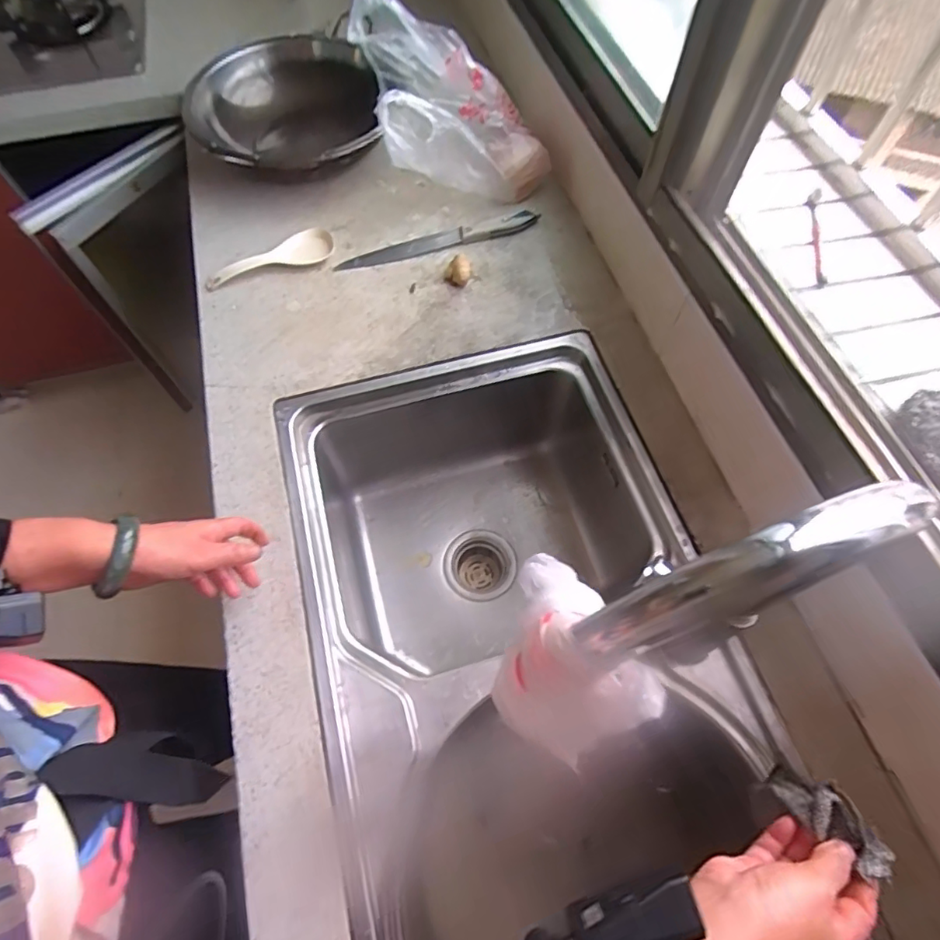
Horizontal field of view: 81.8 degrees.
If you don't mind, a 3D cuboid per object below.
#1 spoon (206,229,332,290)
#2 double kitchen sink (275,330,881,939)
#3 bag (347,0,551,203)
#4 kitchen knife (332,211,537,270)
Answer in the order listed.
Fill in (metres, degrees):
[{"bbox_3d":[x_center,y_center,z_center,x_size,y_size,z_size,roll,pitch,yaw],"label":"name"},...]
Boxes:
[{"bbox_3d":[-0.294,-0.312,0.794,0.186,0.020,0.059,-18,65,-8],"label":"spoon"},{"bbox_3d":[0.067,0.251,0.653,0.425,0.244,0.795,-14,63,-8],"label":"double kitchen sink"},{"bbox_3d":[-0.025,-0.550,0.817,0.245,0.176,0.223,-12,64,-5],"label":"bag"},{"bbox_3d":[-0.044,-0.344,0.813,0.307,0.012,0.031,-18,65,-8],"label":"kitchen knife"}]

